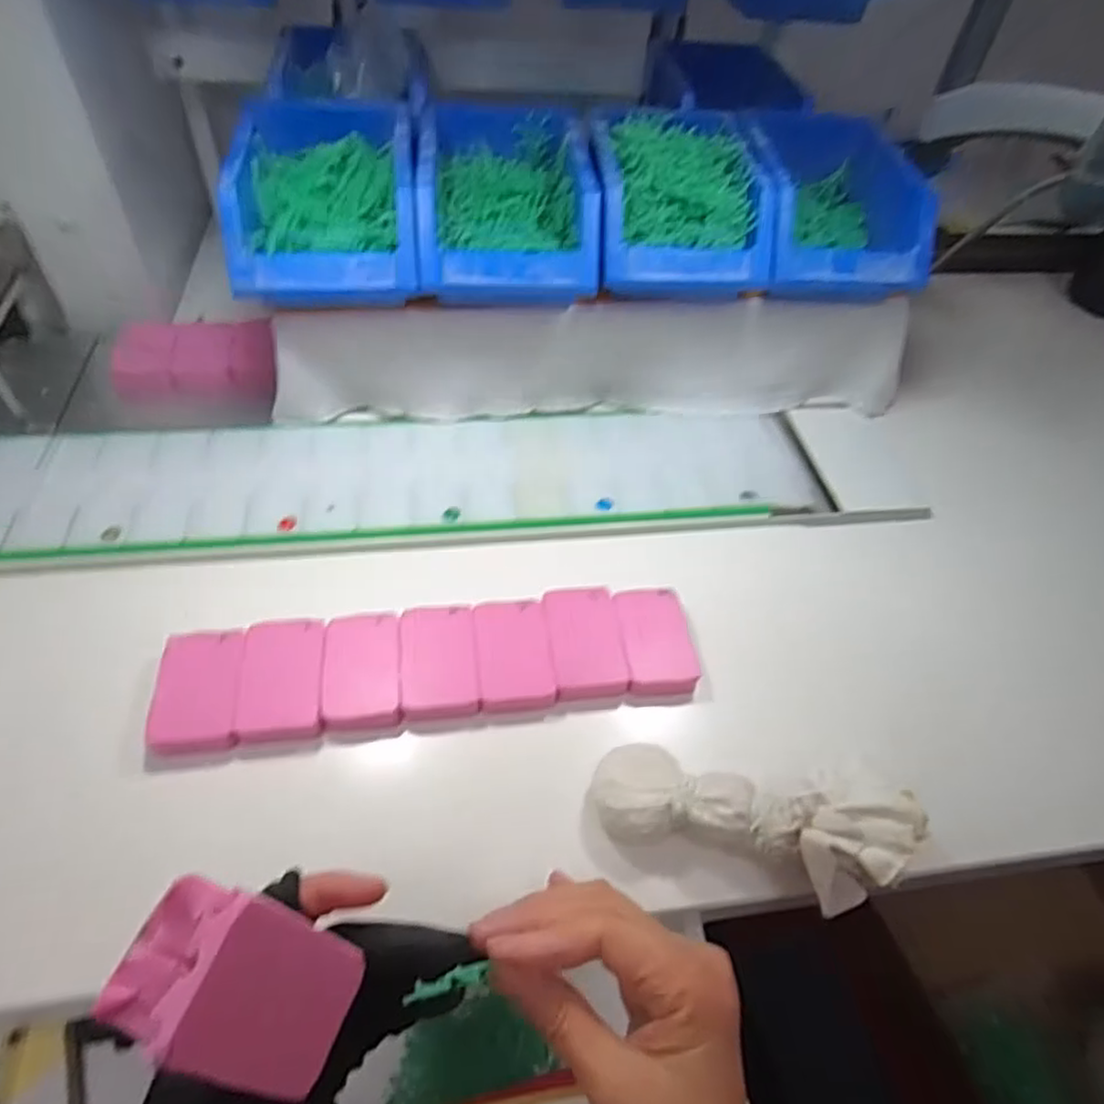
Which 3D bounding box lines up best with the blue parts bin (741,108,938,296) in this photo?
[{"bbox_3d":[0.221,-0.275,0.552,0.129,0.069,0.157,4,49,-3],"label":"blue parts bin"}]

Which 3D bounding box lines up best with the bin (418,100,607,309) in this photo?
[{"bbox_3d":[-0.037,-0.260,0.522,0.125,0.076,0.183,-3,49,-8],"label":"bin"}]

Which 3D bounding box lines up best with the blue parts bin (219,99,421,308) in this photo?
[{"bbox_3d":[-0.161,-0.253,0.505,0.123,0.078,0.176,-4,50,-9],"label":"blue parts bin"}]

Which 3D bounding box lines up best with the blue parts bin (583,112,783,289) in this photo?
[{"bbox_3d":[0.094,-0.276,0.542,0.128,0.078,0.172,-1,49,-6],"label":"blue parts bin"}]

